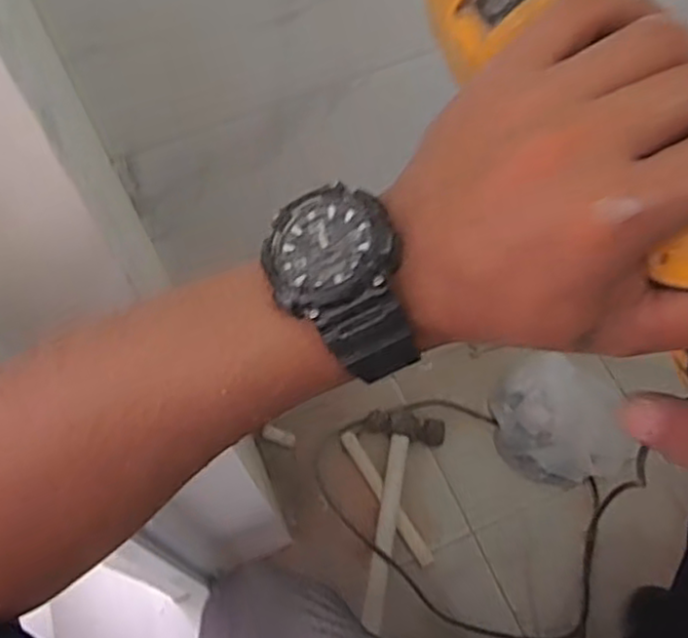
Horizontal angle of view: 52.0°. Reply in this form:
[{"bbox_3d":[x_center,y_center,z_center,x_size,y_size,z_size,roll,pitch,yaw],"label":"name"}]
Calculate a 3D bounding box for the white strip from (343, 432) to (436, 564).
[{"bbox_3d":[0.058,0.248,0.985,0.020,0.017,0.210,-30,65,-12],"label":"white strip"}]

